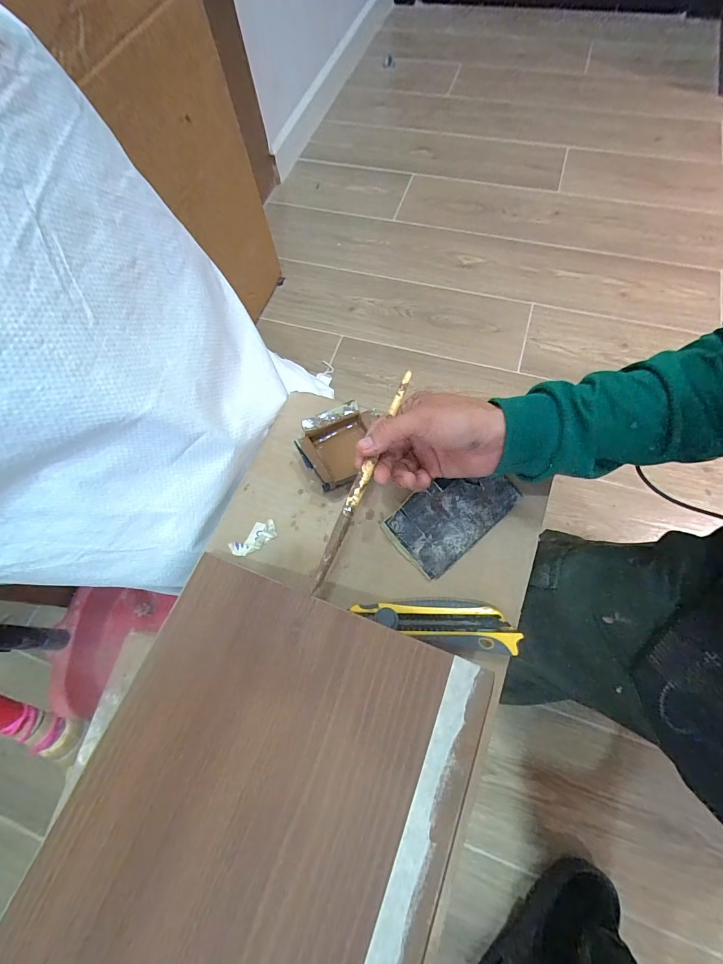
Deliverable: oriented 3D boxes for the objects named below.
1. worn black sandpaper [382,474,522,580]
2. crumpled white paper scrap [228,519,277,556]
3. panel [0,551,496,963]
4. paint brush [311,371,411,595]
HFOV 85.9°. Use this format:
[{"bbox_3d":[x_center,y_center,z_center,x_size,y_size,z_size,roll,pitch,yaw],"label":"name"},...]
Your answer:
[{"bbox_3d":[0.088,0.028,0.375,0.122,0.009,0.073,-39,70,-12],"label":"worn black sandpaper"},{"bbox_3d":[-0.106,0.056,0.383,0.047,0.004,0.023,-38,70,-12],"label":"crumpled white paper scrap"},{"bbox_3d":[-0.120,0.294,0.228,0.265,0.009,0.471,13,68,27],"label":"panel"},{"bbox_3d":[0.003,-0.006,0.328,0.010,0.006,0.206,21,76,10],"label":"paint brush"}]

